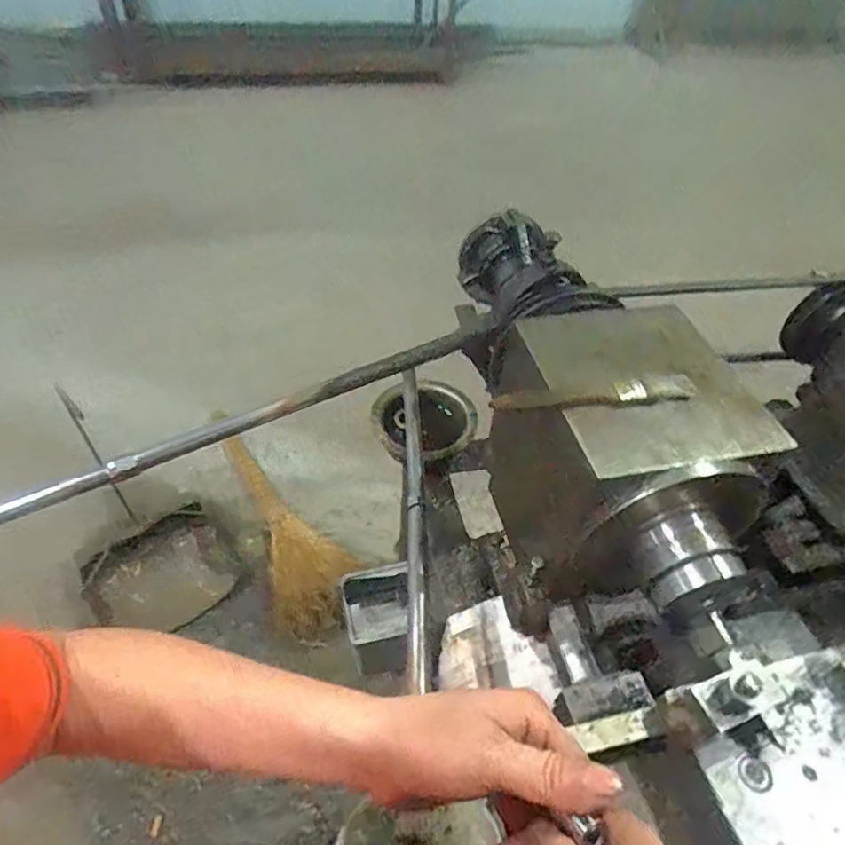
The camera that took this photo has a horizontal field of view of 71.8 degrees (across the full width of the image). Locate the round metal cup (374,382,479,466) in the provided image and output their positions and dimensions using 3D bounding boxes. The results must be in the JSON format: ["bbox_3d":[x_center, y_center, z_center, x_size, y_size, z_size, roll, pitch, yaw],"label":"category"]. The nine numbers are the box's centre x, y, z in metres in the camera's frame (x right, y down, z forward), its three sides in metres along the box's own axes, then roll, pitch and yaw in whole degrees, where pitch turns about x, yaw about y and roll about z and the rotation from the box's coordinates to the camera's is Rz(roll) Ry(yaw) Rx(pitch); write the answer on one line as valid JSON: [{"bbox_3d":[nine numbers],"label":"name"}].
[{"bbox_3d":[0.005,0.003,0.756,0.139,0.045,0.128,2,47,-3],"label":"round metal cup"}]

